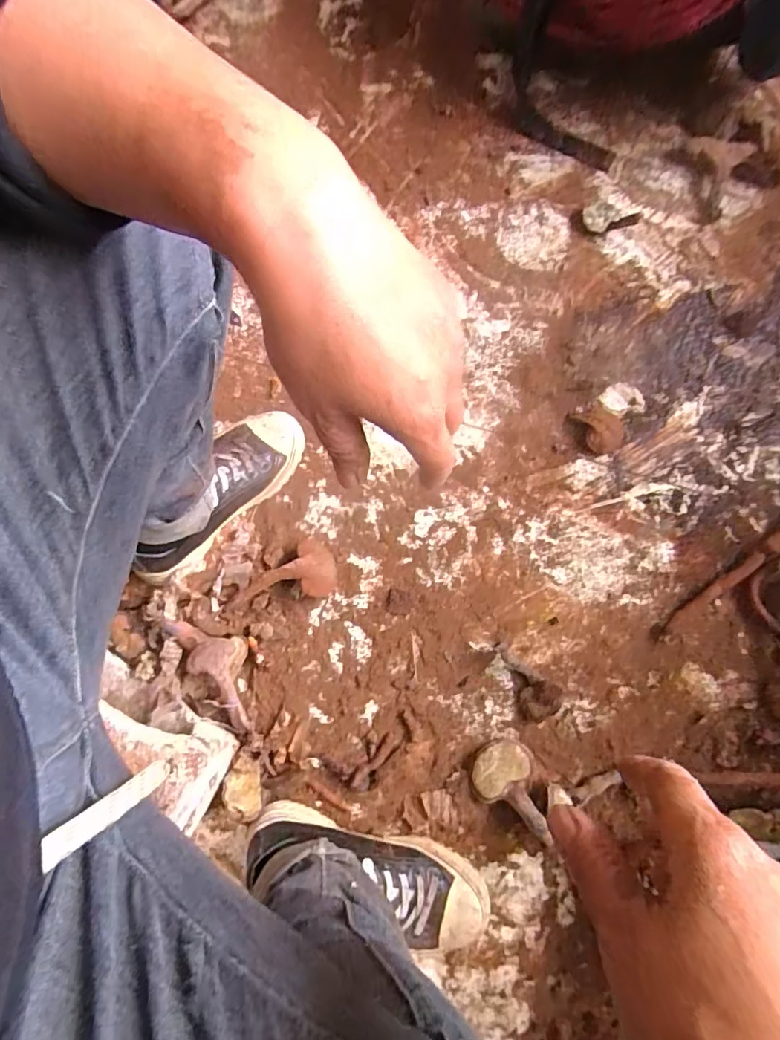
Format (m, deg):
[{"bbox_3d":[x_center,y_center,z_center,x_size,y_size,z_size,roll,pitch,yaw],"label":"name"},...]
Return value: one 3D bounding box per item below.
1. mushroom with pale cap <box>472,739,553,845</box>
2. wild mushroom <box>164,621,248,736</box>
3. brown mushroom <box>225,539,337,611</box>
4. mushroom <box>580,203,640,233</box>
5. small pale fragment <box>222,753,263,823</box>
[{"bbox_3d":[0.114,0.264,0.513,0.061,0.044,0.082,-8,78,0],"label":"mushroom with pale cap"},{"bbox_3d":[-0.171,0.149,0.532,0.052,0.026,0.131,-34,79,-5],"label":"wild mushroom"},{"bbox_3d":[-0.112,0.076,0.562,0.117,0.038,0.061,-39,80,-6],"label":"brown mushroom"},{"bbox_3d":[0.273,-0.374,0.650,0.067,0.011,0.037,10,79,4],"label":"mushroom"},{"bbox_3d":[-0.148,0.265,0.521,0.037,0.012,0.061,-6,78,0],"label":"small pale fragment"}]

